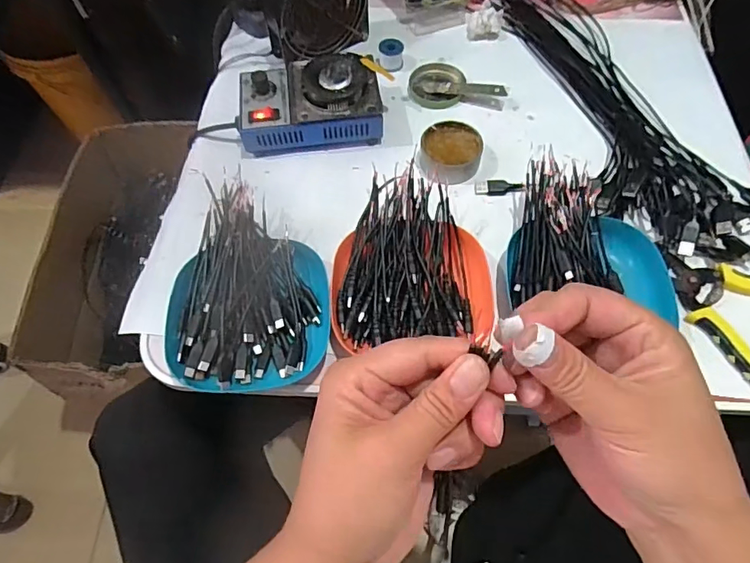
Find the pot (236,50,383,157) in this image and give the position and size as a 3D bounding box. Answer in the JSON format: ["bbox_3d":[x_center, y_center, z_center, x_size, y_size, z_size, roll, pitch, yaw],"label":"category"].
[{"bbox_3d":[-0.071,-0.195,0.544,0.149,0.066,0.087,-8,63,-2],"label":"pot"}]

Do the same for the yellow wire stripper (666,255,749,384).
[{"bbox_3d":[0.316,0.030,0.437,0.126,0.013,0.111,31,68,16],"label":"yellow wire stripper"}]

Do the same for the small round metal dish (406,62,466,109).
[{"bbox_3d":[0.073,-0.235,0.593,0.064,0.013,0.060,-1,63,1],"label":"small round metal dish"}]

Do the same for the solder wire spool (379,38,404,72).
[{"bbox_3d":[0.020,-0.276,0.605,0.028,0.027,0.028,2,63,3],"label":"solder wire spool"}]

